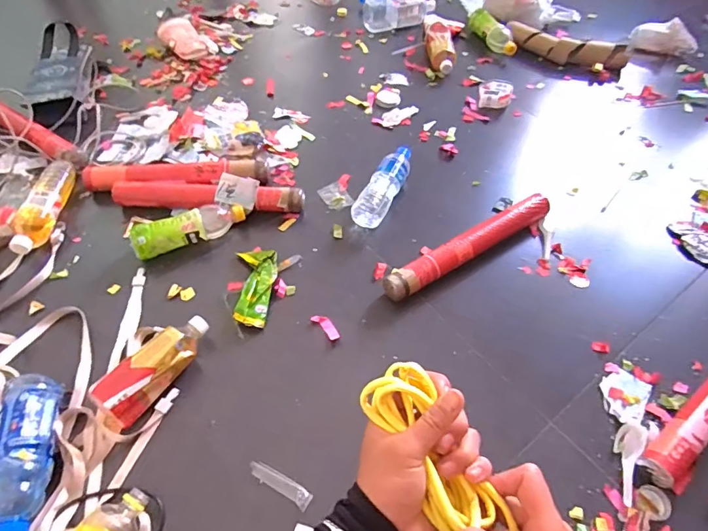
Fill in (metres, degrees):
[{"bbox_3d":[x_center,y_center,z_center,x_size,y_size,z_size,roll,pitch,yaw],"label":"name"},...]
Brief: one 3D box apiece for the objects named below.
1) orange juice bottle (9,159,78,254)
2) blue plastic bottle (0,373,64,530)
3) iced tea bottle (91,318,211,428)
[{"bbox_3d":[-0.607,-0.114,0.909,0.069,0.052,0.216,0,53,2],"label":"orange juice bottle"},{"bbox_3d":[-0.428,0.246,0.611,0.055,0.064,0.211,-8,52,-7],"label":"blue plastic bottle"},{"bbox_3d":[-0.292,0.146,0.690,0.061,0.068,0.178,28,59,21],"label":"iced tea bottle"}]

